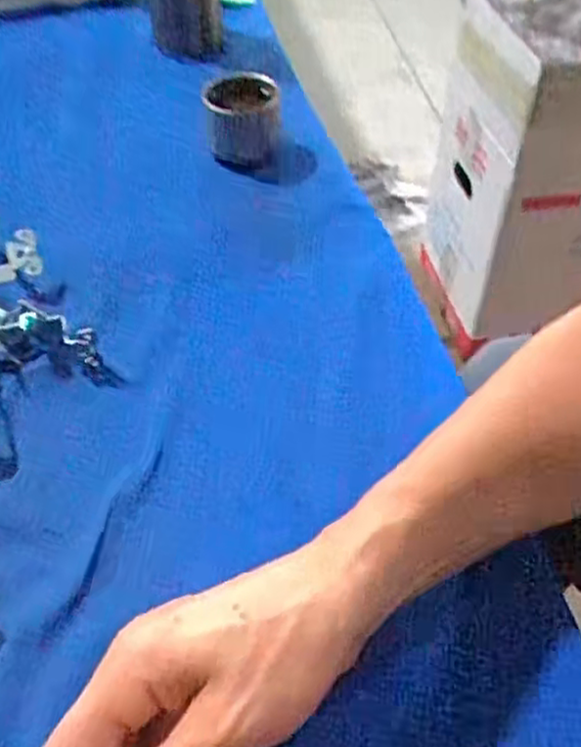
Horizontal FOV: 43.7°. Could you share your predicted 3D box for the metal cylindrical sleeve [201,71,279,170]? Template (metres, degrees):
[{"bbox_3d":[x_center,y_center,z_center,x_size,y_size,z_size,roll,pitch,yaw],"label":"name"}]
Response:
[{"bbox_3d":[-0.039,-0.202,0.590,0.060,0.058,0.067,1,49,-1],"label":"metal cylindrical sleeve"}]

